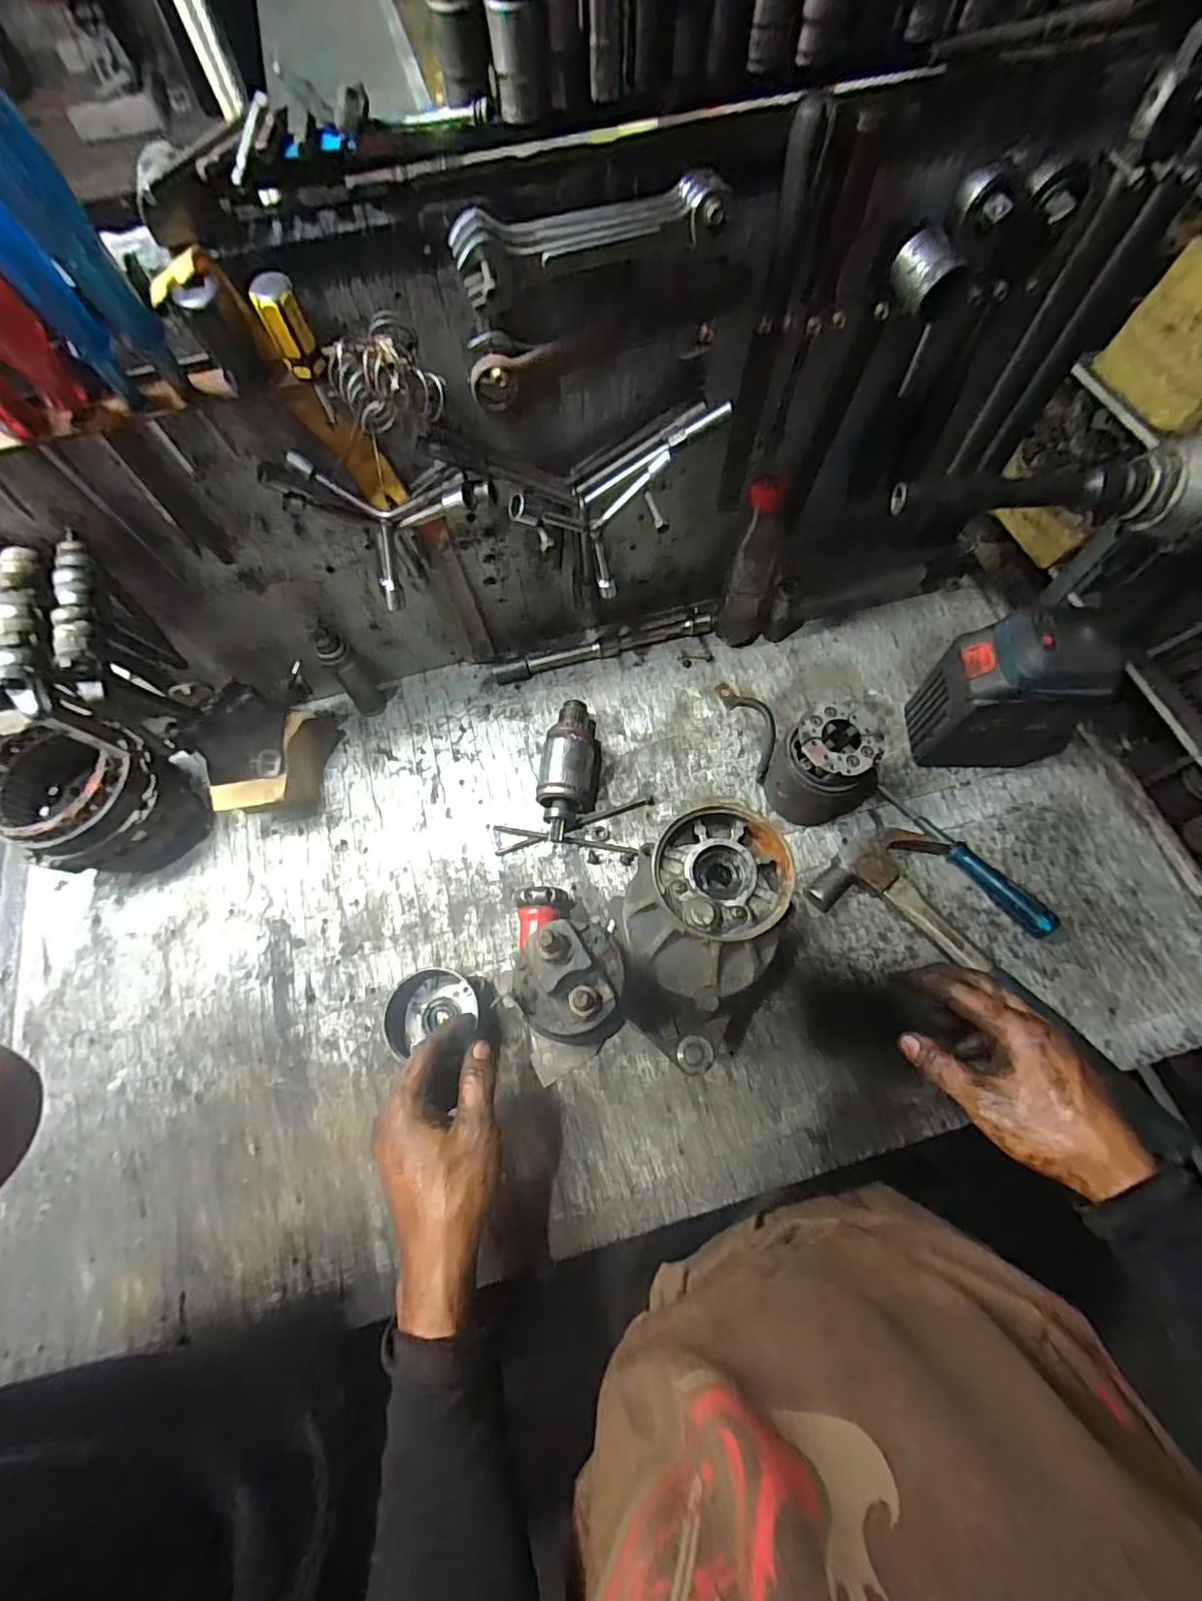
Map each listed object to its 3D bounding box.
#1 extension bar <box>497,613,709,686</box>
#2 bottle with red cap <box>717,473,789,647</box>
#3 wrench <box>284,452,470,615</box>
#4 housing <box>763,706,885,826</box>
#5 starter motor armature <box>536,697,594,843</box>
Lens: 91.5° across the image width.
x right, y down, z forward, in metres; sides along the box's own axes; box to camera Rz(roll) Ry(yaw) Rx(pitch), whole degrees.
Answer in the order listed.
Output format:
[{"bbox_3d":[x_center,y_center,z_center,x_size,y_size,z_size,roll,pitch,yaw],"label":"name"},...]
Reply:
[{"bbox_3d":[0.004,-0.173,0.668,0.254,0.020,0.017,-14,68,-3],"label":"extension bar"},{"bbox_3d":[0.153,-0.230,0.584,0.045,0.182,0.046,9,69,6],"label":"bottle with red cap"},{"bbox_3d":[-0.145,-0.214,0.433,0.109,0.121,0.020,-14,40,17],"label":"wrench"},{"bbox_3d":[0.216,-0.034,0.548,0.096,0.117,0.088,-1,68,2],"label":"housing"},{"bbox_3d":[-0.033,-0.030,0.594,0.055,0.050,0.151,7,67,4],"label":"starter motor armature"}]

